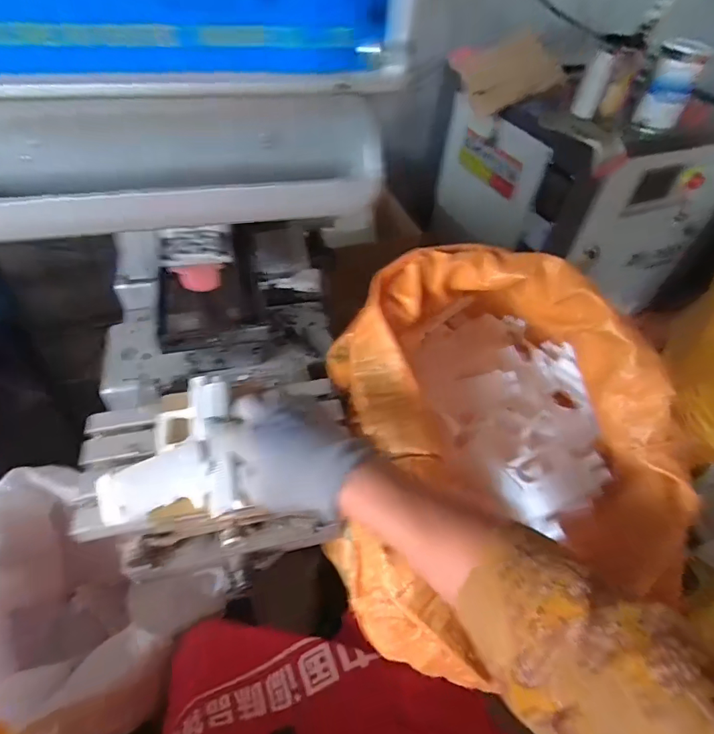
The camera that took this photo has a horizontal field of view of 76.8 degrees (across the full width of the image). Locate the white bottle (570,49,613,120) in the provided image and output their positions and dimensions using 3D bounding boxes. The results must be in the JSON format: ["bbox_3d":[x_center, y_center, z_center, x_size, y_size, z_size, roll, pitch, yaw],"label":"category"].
[{"bbox_3d":[0.522,-0.625,0.999,0.043,0.120,0.048,19,50,12],"label":"white bottle"}]

